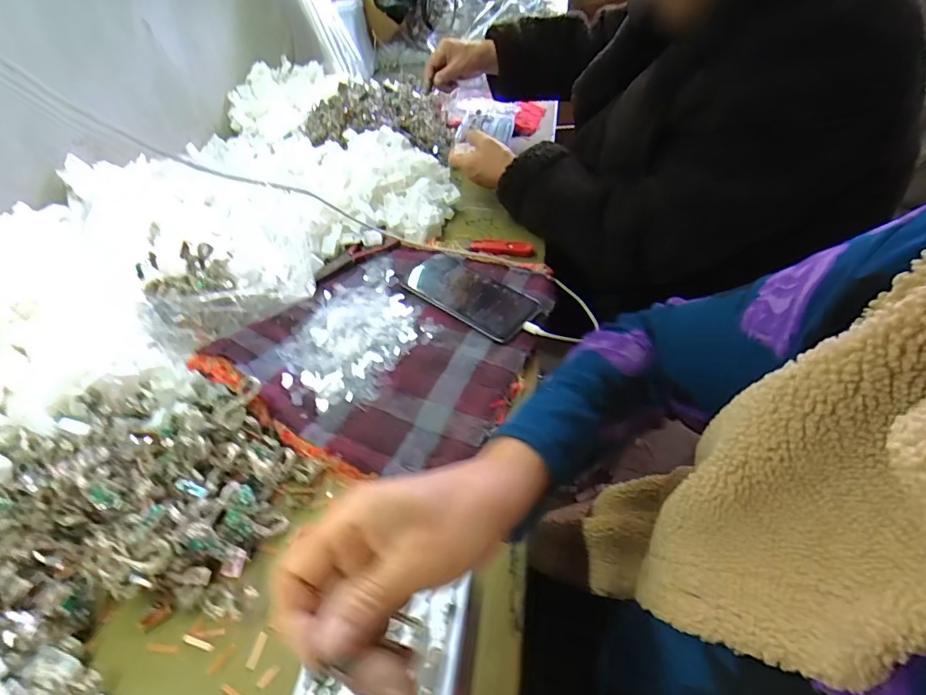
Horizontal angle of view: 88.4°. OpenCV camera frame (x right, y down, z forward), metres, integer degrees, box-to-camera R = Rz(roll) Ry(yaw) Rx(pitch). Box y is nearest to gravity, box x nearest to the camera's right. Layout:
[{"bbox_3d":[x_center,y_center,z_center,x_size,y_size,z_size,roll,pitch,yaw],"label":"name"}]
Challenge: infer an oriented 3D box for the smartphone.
[{"bbox_3d":[0.008,-0.064,0.555,0.079,0.011,0.163,-38,55,-26],"label":"smartphone"}]

